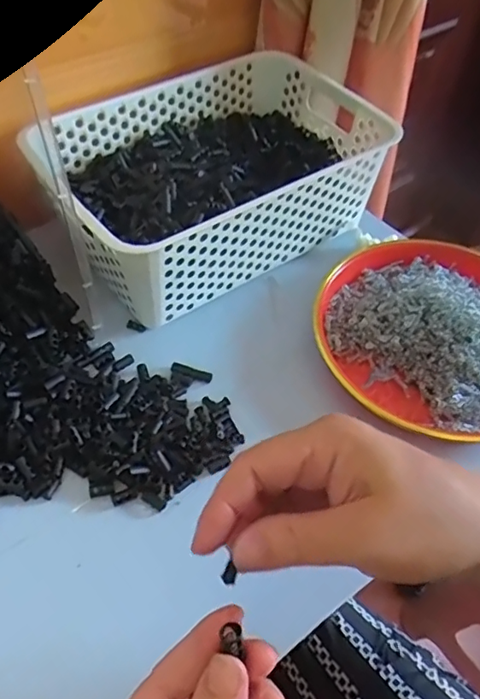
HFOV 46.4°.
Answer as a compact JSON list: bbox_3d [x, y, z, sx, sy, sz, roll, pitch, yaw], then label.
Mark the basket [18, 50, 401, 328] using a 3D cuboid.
[{"bbox_3d":[-0.027,-0.167,0.542,0.305,0.093,0.204,-26,58,-23],"label":"basket"}]

